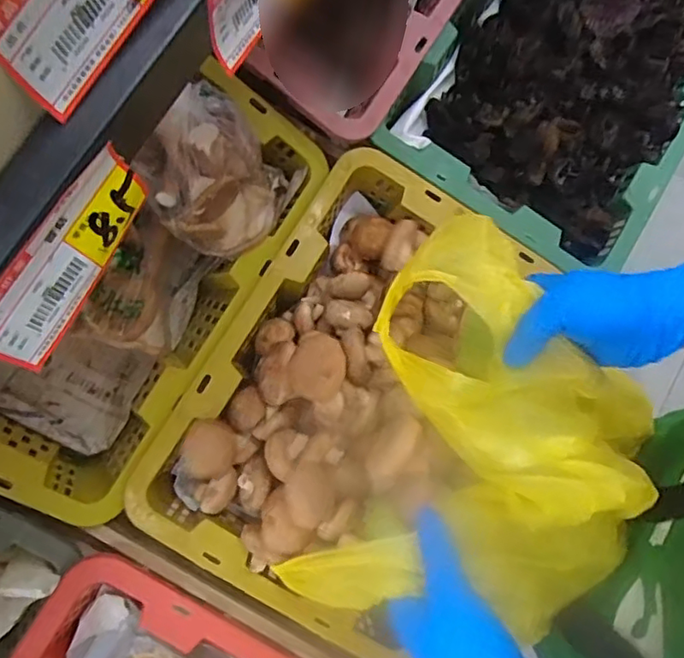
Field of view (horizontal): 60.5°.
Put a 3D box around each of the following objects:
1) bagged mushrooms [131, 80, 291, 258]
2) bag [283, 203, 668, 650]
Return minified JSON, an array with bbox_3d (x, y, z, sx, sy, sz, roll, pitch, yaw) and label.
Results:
[{"bbox_3d":[-0.100,-0.122,0.479,0.093,0.090,0.115,40,80,8],"label":"bagged mushrooms"},{"bbox_3d":[0.117,0.081,0.422,0.224,0.098,0.276,17,78,3],"label":"bag"}]

